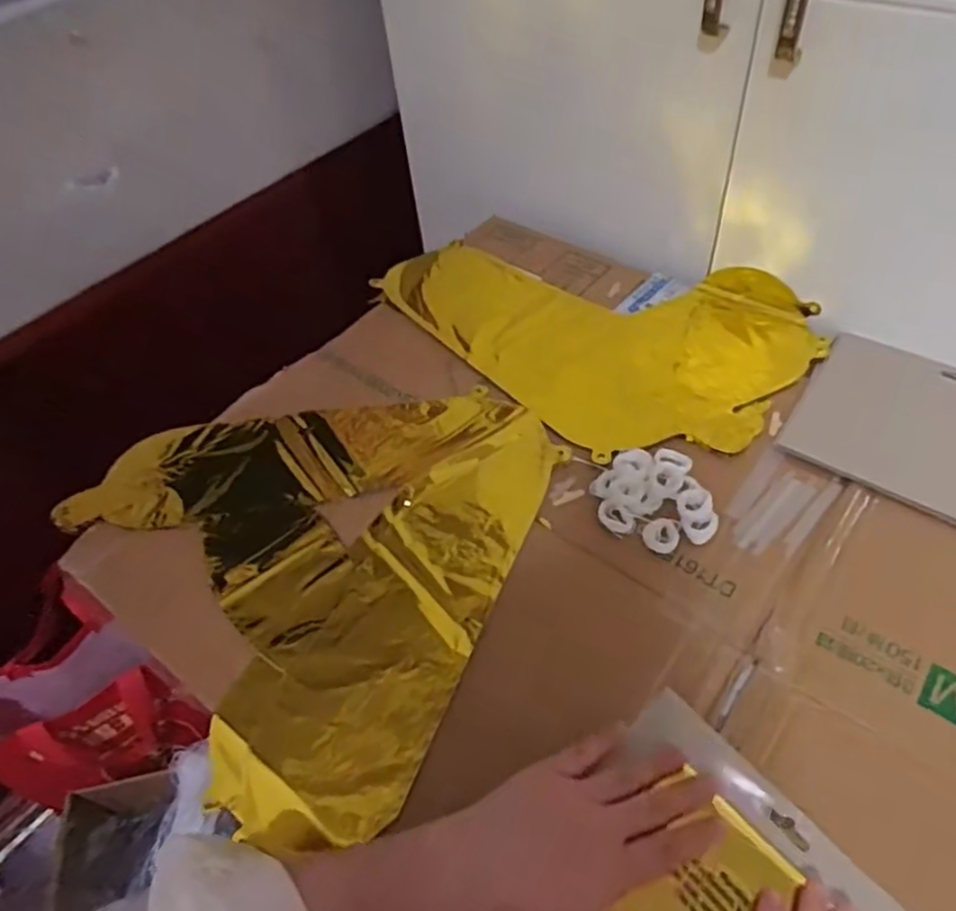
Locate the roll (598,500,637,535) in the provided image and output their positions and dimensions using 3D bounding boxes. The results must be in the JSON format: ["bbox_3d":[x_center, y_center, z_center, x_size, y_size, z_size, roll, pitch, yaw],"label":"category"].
[{"bbox_3d":[0.105,0.047,0.534,0.029,0.007,0.021,24,56,24],"label":"roll"}]

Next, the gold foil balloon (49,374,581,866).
[{"bbox_3d":[-0.157,0.068,0.567,0.369,0.043,0.350,17,54,19],"label":"gold foil balloon"}]

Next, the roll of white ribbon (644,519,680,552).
[{"bbox_3d":[0.135,0.059,0.519,0.024,0.006,0.027,17,53,19],"label":"roll of white ribbon"}]

